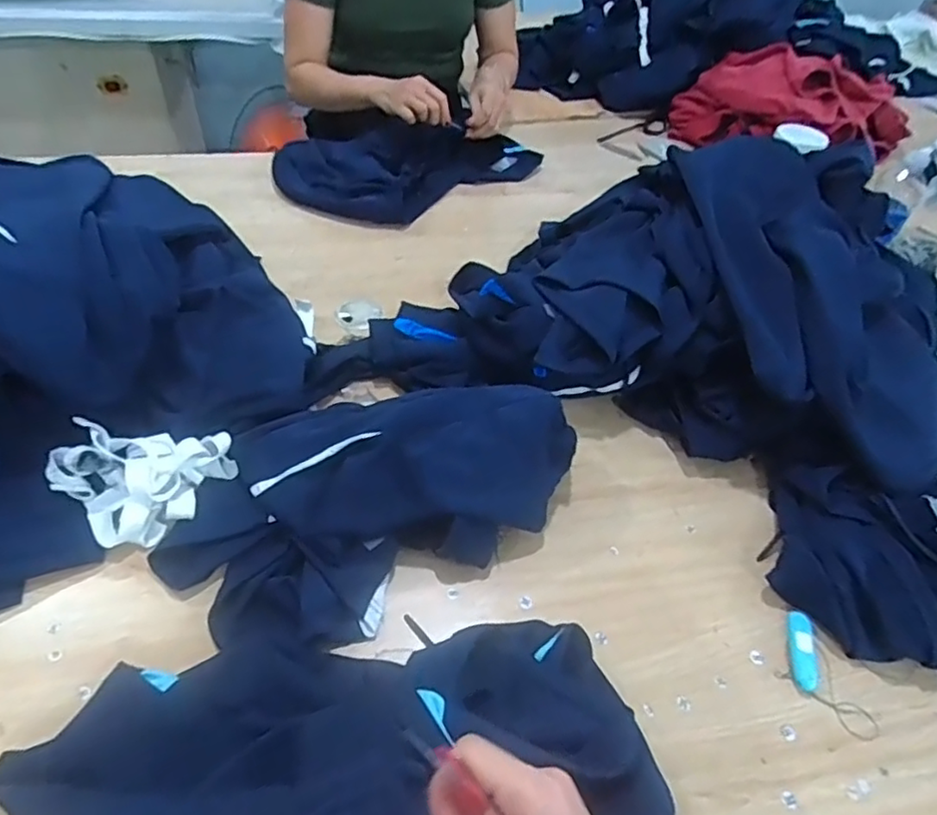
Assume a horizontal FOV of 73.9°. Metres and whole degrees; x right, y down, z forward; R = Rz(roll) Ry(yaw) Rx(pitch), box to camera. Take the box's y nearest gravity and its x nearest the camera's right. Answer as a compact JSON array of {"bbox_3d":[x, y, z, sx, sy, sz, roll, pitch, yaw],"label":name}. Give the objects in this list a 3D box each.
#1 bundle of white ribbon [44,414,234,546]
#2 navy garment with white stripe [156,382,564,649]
[{"bbox_3d":[-0.311,0.060,0.599,0.119,0.061,0.133,25,49,18],"label":"bundle of white ribbon"},{"bbox_3d":[-0.096,0.066,0.592,0.374,0.085,0.235,-24,53,-26],"label":"navy garment with white stripe"}]

